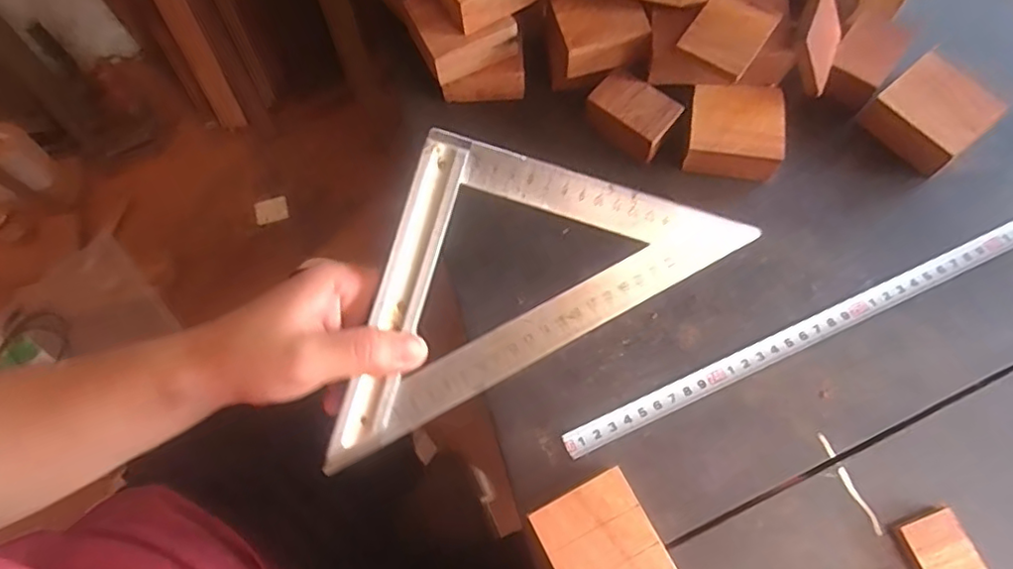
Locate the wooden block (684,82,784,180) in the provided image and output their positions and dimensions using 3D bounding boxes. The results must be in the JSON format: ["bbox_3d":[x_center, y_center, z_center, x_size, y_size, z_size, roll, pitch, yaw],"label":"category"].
[{"bbox_3d":[0.151,-0.102,0.410,0.060,0.029,0.055,9,71,6],"label":"wooden block"}]

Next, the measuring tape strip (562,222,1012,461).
[{"bbox_3d":[0.256,-0.003,0.381,0.479,0.005,0.015,-24,74,-6],"label":"measuring tape strip"}]

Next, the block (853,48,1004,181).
[{"bbox_3d":[0.277,-0.111,0.405,0.058,0.030,0.060,-37,73,-10],"label":"block"}]

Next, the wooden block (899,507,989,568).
[{"bbox_3d":[0.235,0.150,0.324,0.031,0.010,0.054,-24,71,-6],"label":"wooden block"}]

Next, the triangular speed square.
[{"bbox_3d":[-0.005,-0.019,0.335,0.247,0.009,0.128,-28,92,-7],"label":"triangular speed square"}]

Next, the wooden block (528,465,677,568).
[{"bbox_3d":[0.052,0.144,0.327,0.054,0.029,0.072,-27,71,-7],"label":"wooden block"}]

